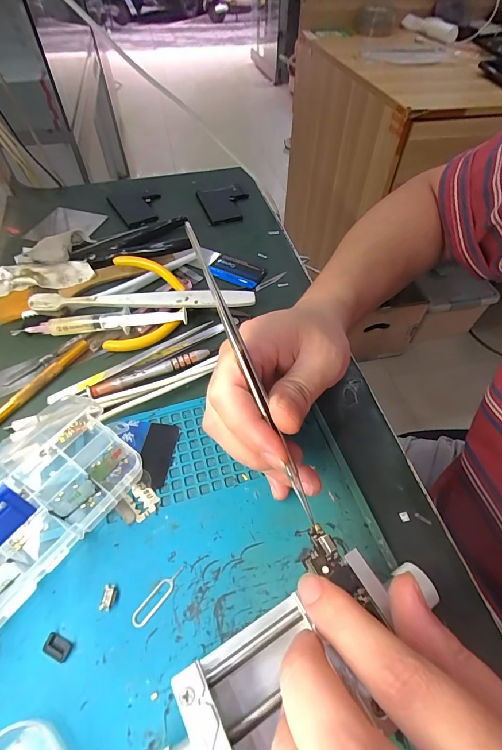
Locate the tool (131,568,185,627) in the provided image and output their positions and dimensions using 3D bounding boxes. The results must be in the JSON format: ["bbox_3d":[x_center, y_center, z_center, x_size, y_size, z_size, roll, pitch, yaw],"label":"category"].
[{"bbox_3d":[-0.048,0.114,0.183,0.008,0.004,0.033,34,60,24],"label":"tool"}]

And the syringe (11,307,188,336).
[{"bbox_3d":[-0.122,-0.041,0.290,0.137,0.014,0.017,-7,53,-5],"label":"syringe"}]

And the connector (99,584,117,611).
[{"bbox_3d":[-0.074,0.115,0.182,0.007,0.004,0.011,1,53,1],"label":"connector"}]

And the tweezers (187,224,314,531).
[{"bbox_3d":[0.000,0.001,0.170,0.006,0.007,0.151,-24,94,-17],"label":"tweezers"}]

